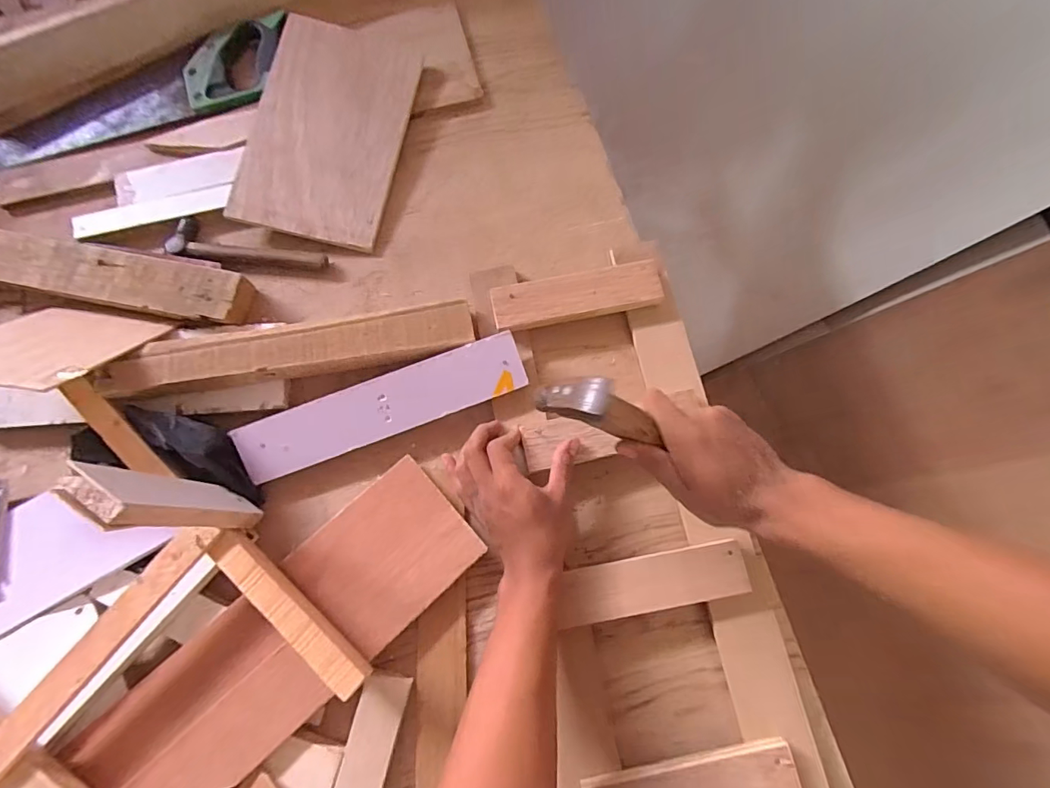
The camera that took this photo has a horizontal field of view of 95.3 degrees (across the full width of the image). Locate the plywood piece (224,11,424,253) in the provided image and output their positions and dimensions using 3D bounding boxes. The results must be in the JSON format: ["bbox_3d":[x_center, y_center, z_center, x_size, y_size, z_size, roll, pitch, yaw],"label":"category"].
[{"bbox_3d":[-0.240,-0.323,0.587,0.174,0.011,0.278,12,80,-5],"label":"plywood piece"}]

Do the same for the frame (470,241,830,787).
[{"bbox_3d":[0.114,0.161,0.479,0.236,0.037,0.663,-10,77,-5],"label":"frame"}]

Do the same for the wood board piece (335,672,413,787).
[{"bbox_3d":[-0.149,0.352,0.432,0.043,0.012,0.178,13,77,2],"label":"wood board piece"}]

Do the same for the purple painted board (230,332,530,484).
[{"bbox_3d":[-0.148,0.013,0.505,0.301,0.011,0.064,-20,98,-3],"label":"purple painted board"}]

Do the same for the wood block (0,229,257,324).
[{"bbox_3d":[-0.493,-0.135,0.543,0.366,0.031,0.063,11,77,2],"label":"wood block"}]

